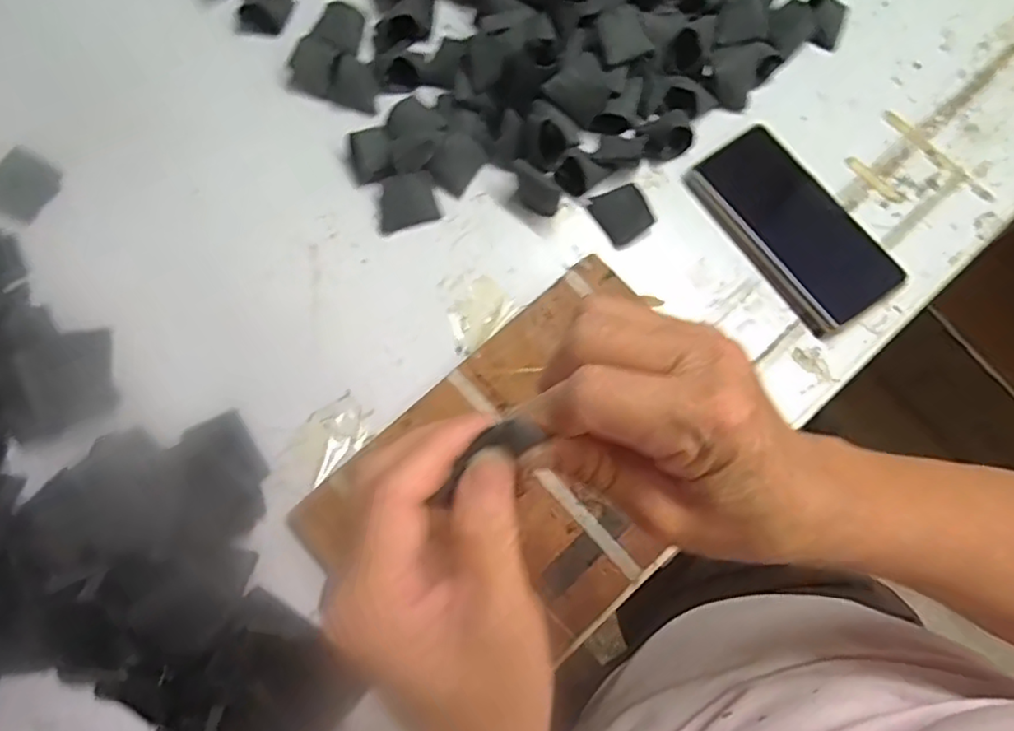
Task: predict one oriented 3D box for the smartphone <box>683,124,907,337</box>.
[{"bbox_3d":[0.210,-0.103,0.473,0.080,0.011,0.155,-34,78,-9],"label":"smartphone"}]

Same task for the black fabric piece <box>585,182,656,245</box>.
[{"bbox_3d":[0.083,-0.112,0.468,0.036,0.007,0.040,-31,80,23],"label":"black fabric piece"}]

